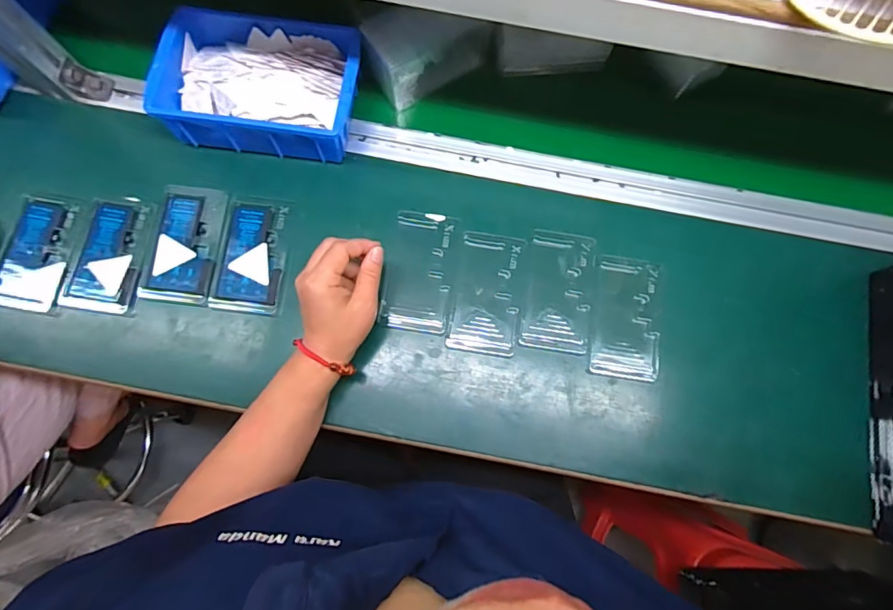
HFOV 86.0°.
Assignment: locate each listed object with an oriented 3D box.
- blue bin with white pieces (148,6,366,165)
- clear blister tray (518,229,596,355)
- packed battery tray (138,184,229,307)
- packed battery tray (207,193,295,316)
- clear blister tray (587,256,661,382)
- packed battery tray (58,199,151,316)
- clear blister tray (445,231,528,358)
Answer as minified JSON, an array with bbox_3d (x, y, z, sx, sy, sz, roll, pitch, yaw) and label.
[{"bbox_3d":[-0.196,-0.241,0.520,0.202,0.060,0.147,8,80,0],"label":"blue bin with white pieces"},{"bbox_3d":[0.119,-0.016,0.507,0.067,0.012,0.126,9,76,0],"label":"clear blister tray"},{"bbox_3d":[-0.277,-0.066,0.507,0.069,0.006,0.127,3,76,-1],"label":"packed battery tray"},{"bbox_3d":[-0.204,-0.054,0.512,0.072,0.019,0.125,7,76,0],"label":"packed battery tray"},{"bbox_3d":[0.189,0.012,0.501,0.069,0.011,0.126,9,76,0],"label":"clear blister tray"},{"bbox_3d":[-0.354,-0.050,0.505,0.072,0.016,0.118,4,73,0],"label":"packed battery tray"},{"bbox_3d":[0.044,-0.014,0.502,0.068,0.010,0.126,9,76,0],"label":"clear blister tray"}]

